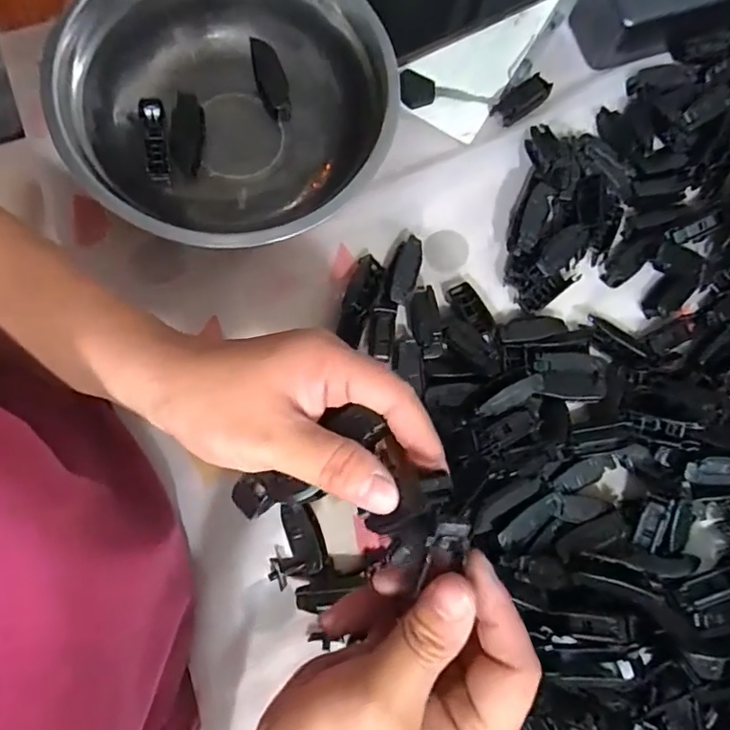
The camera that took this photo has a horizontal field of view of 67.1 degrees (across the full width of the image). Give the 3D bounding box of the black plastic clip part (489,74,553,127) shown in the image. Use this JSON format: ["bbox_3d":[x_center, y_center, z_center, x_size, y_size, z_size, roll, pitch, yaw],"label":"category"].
[{"bbox_3d":[0.114,-0.193,0.400,0.046,0.008,0.021,-38,85,-11],"label":"black plastic clip part"}]

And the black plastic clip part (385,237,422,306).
[{"bbox_3d":[0.026,-0.064,0.369,0.019,0.012,0.048,16,79,-2],"label":"black plastic clip part"}]

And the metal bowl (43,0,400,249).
[{"bbox_3d":[-0.081,-0.172,0.358,0.190,0.072,0.171,11,79,-3],"label":"metal bowl"}]

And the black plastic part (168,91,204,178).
[{"bbox_3d":[-0.122,-0.157,0.374,0.022,0.004,0.053,4,99,-18],"label":"black plastic part"}]

